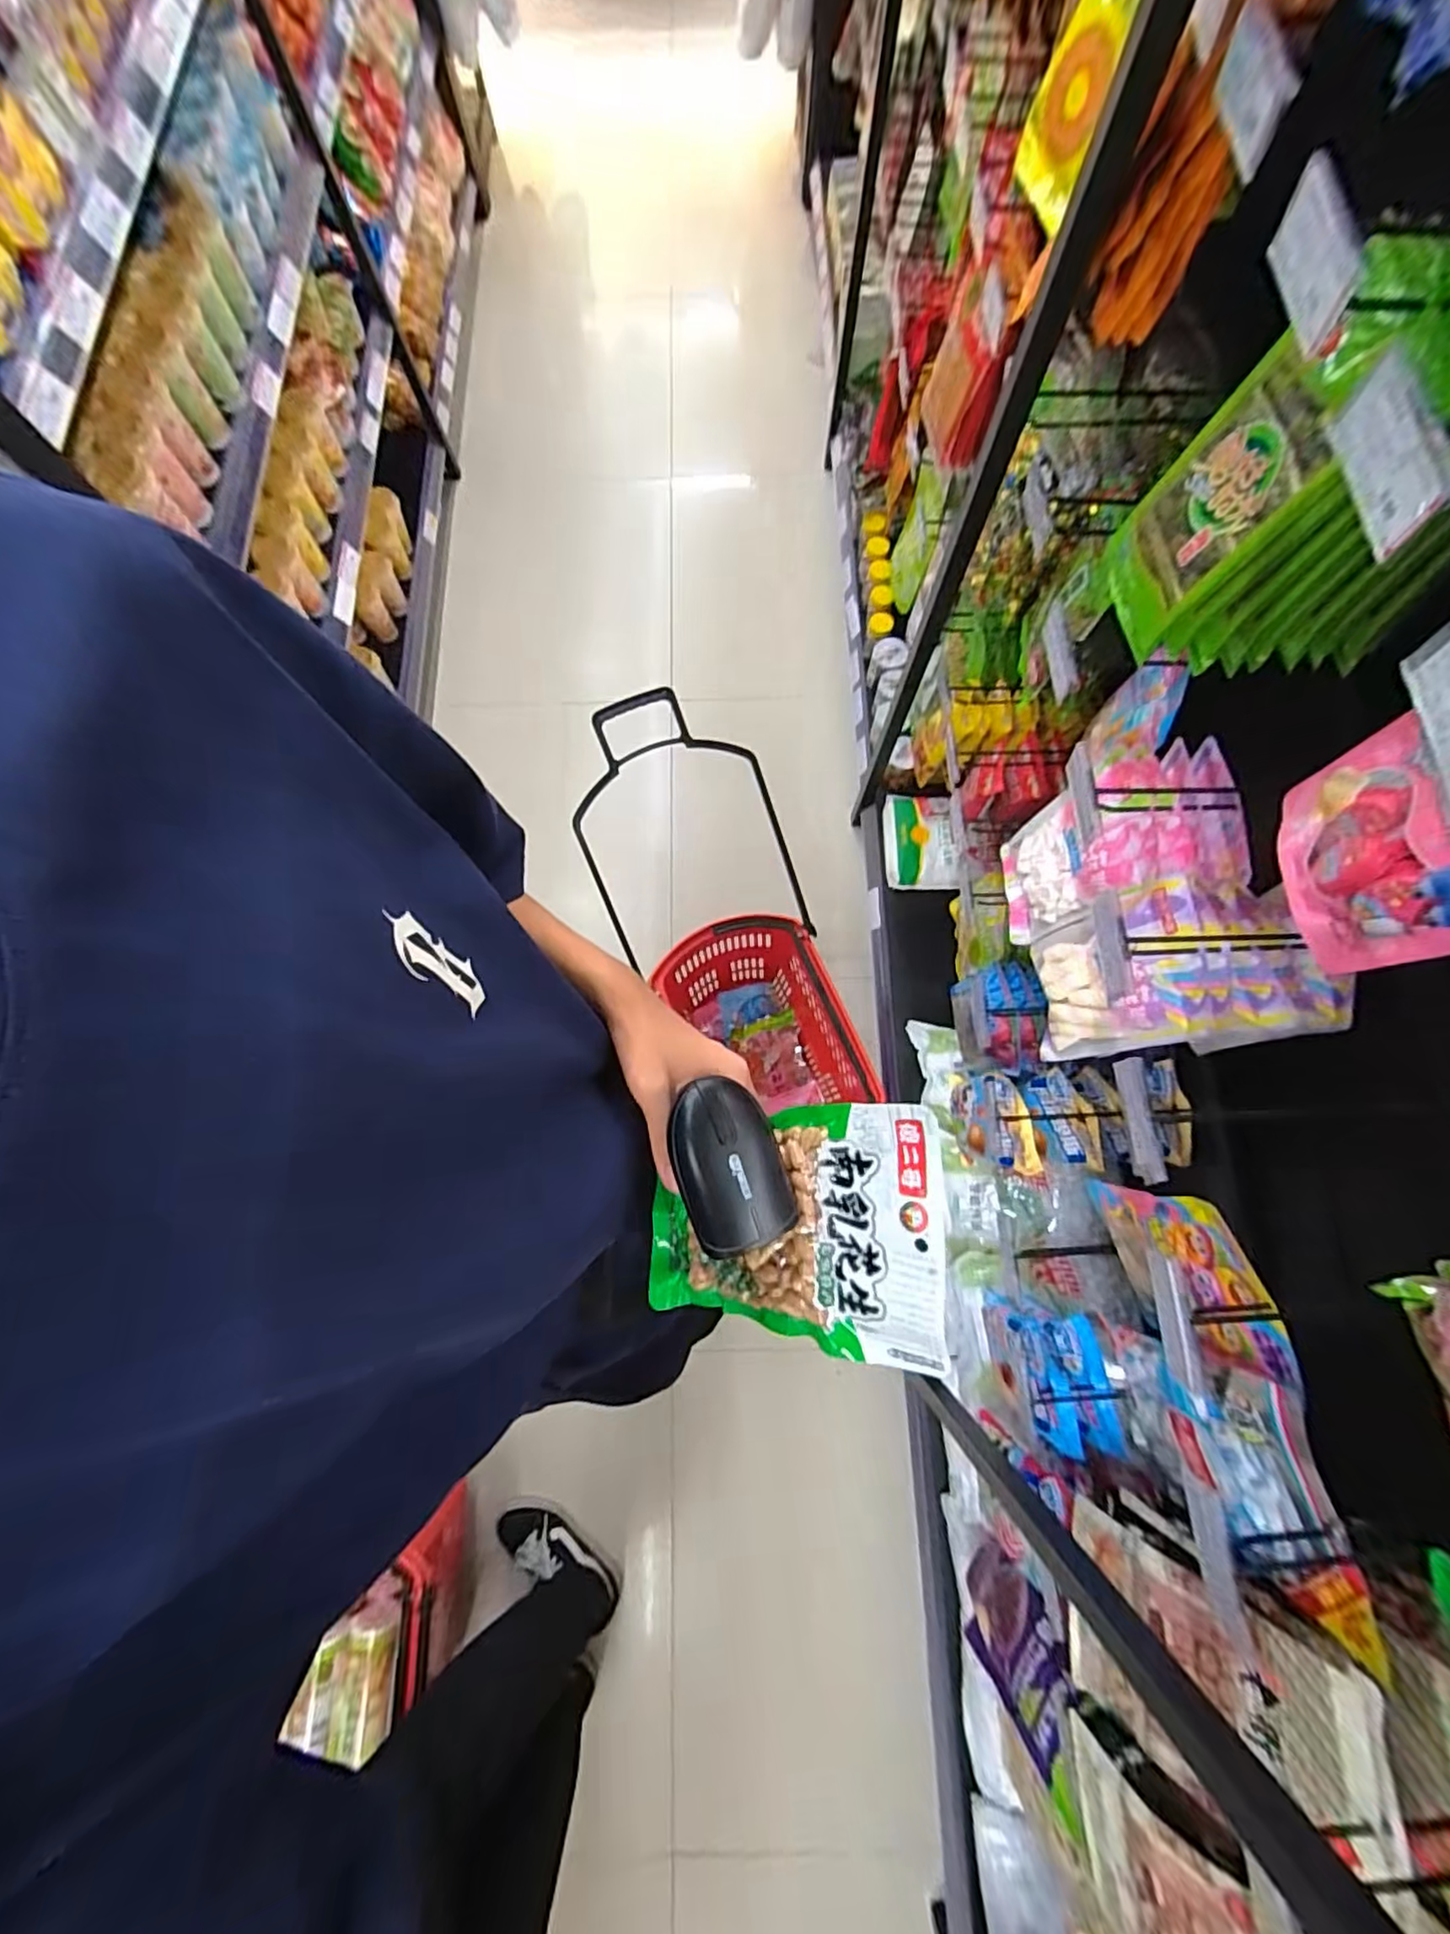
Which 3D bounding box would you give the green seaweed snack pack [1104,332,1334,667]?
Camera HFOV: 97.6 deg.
[{"bbox_3d":[0.412,-0.388,0.558,0.027,0.212,0.119,-4,75,-12],"label":"green seaweed snack pack"}]

